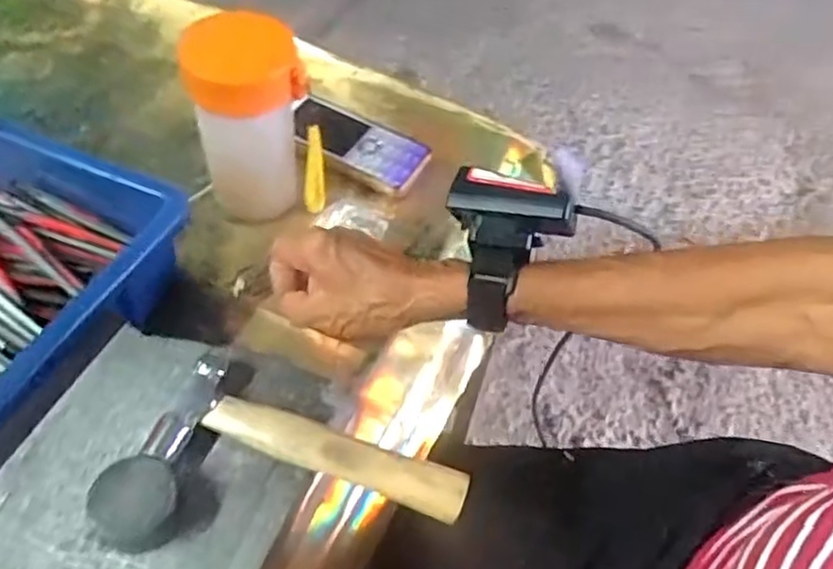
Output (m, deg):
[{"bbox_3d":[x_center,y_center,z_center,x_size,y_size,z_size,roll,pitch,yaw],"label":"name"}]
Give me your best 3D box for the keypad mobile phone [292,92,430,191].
[{"bbox_3d":[-0.050,-0.111,0.555,0.118,0.020,0.045,31,56,18],"label":"keypad mobile phone"}]

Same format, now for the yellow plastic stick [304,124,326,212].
[{"bbox_3d":[-0.070,-0.075,0.487,0.014,0.082,0.006,1,52,-4],"label":"yellow plastic stick"}]

